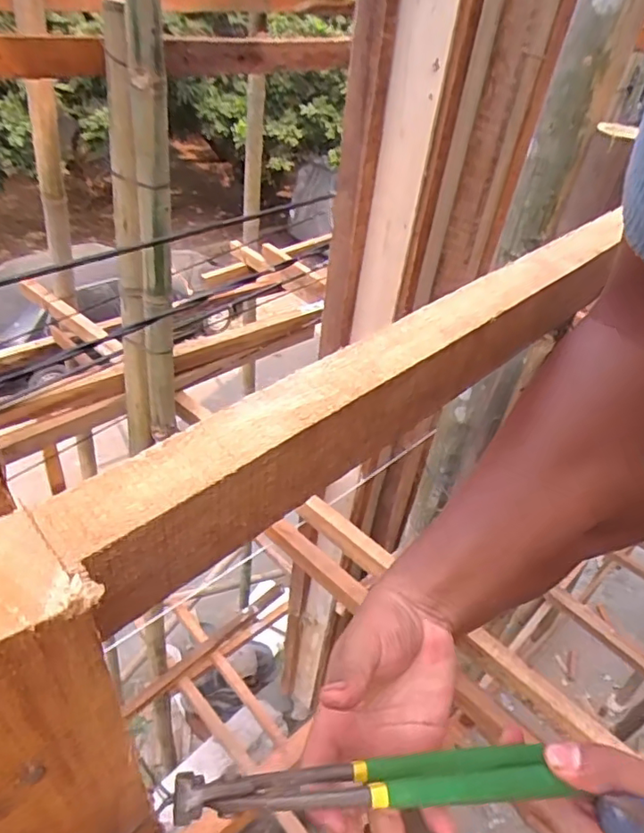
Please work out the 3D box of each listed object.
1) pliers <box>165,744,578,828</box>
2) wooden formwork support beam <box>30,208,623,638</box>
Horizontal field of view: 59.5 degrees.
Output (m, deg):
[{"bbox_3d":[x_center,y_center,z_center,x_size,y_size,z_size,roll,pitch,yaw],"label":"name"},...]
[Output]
[{"bbox_3d":[0.030,0.192,0.290,0.204,0.059,0.020,3,68,-12],"label":"pliers"},{"bbox_3d":[0.073,-0.037,0.350,0.477,0.057,0.039,-29,52,-36],"label":"wooden formwork support beam"}]

